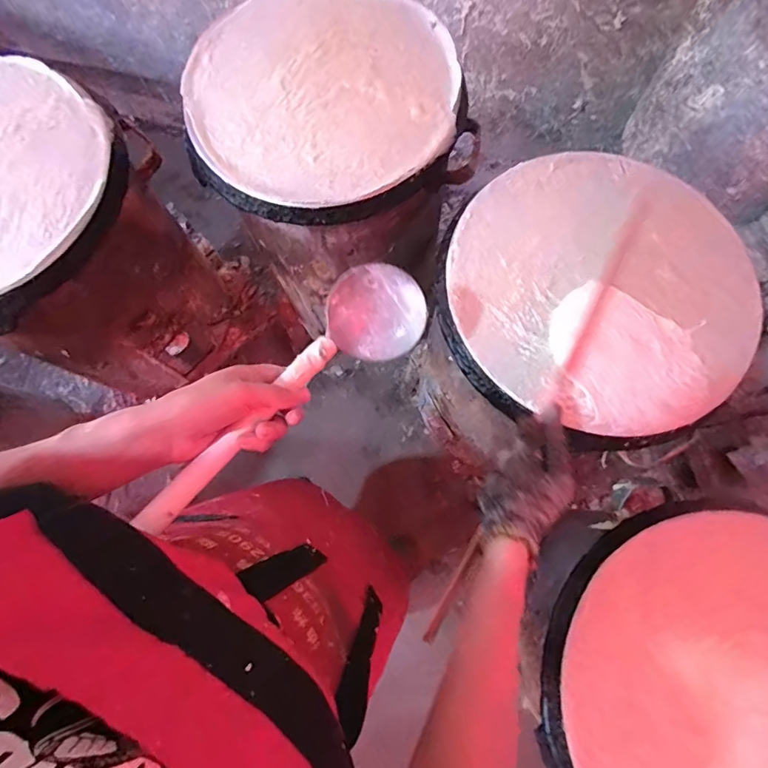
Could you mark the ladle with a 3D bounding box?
[{"bbox_3d":[-0.077,0.004,0.401,0.081,0.070,0.299,40,60,8],"label":"ladle"}]

